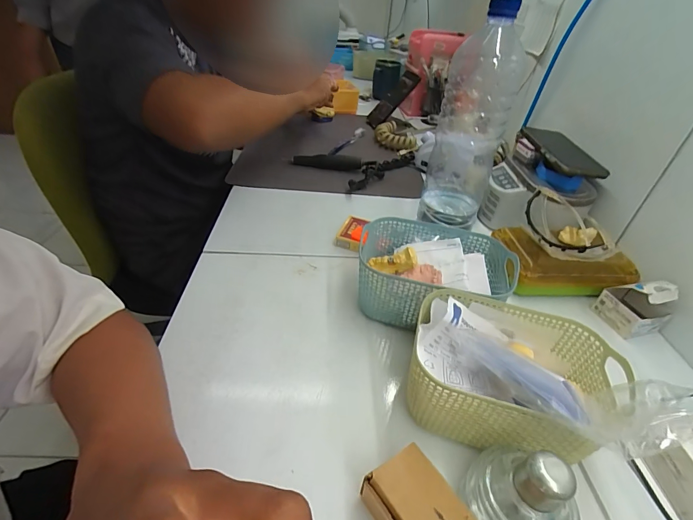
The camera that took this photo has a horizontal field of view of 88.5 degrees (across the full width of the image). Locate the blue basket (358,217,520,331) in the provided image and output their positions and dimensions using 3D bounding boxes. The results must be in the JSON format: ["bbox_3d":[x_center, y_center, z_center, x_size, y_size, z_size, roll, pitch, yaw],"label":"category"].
[{"bbox_3d":[0.103,0.023,0.432,0.174,0.079,0.128,9,38,4],"label":"blue basket"}]

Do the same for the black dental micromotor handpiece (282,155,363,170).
[{"bbox_3d":[-0.050,-0.206,0.744,0.164,0.034,0.023,7,38,1],"label":"black dental micromotor handpiece"}]

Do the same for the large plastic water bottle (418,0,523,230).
[{"bbox_3d":[0.165,-0.181,0.468,0.085,0.249,0.081,14,39,10],"label":"large plastic water bottle"}]

